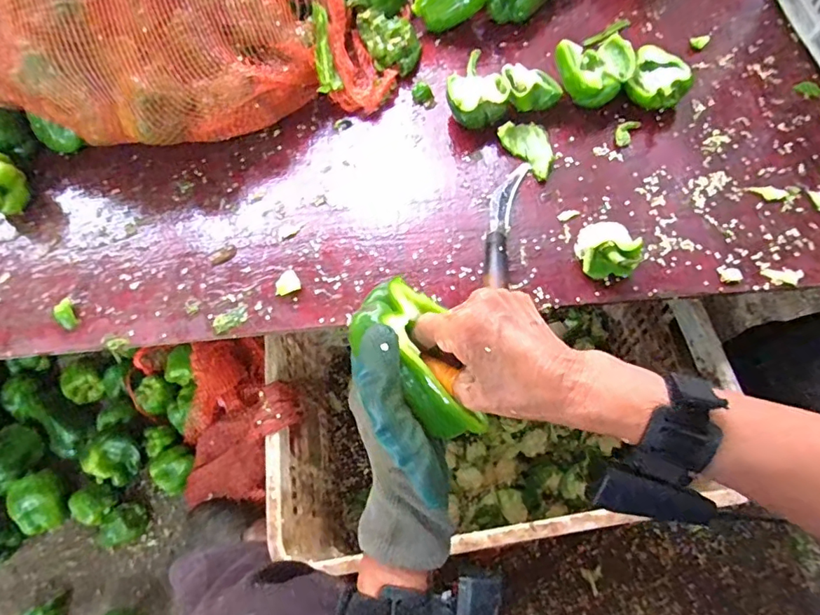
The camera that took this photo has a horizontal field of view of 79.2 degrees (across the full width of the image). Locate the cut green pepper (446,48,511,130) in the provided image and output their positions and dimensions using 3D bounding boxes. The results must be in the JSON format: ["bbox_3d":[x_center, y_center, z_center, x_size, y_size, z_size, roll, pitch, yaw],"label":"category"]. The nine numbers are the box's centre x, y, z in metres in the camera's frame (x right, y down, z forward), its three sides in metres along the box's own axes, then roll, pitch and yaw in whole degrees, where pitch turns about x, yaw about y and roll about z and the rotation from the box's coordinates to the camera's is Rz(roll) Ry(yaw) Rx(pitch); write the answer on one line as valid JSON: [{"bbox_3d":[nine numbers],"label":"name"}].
[{"bbox_3d":[0.086,-0.268,0.634,0.076,0.050,0.092,-1,65,6],"label":"cut green pepper"}]

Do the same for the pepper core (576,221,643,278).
[{"bbox_3d":[0.208,-0.064,0.524,0.055,0.048,0.059,-2,65,5],"label":"pepper core"}]

